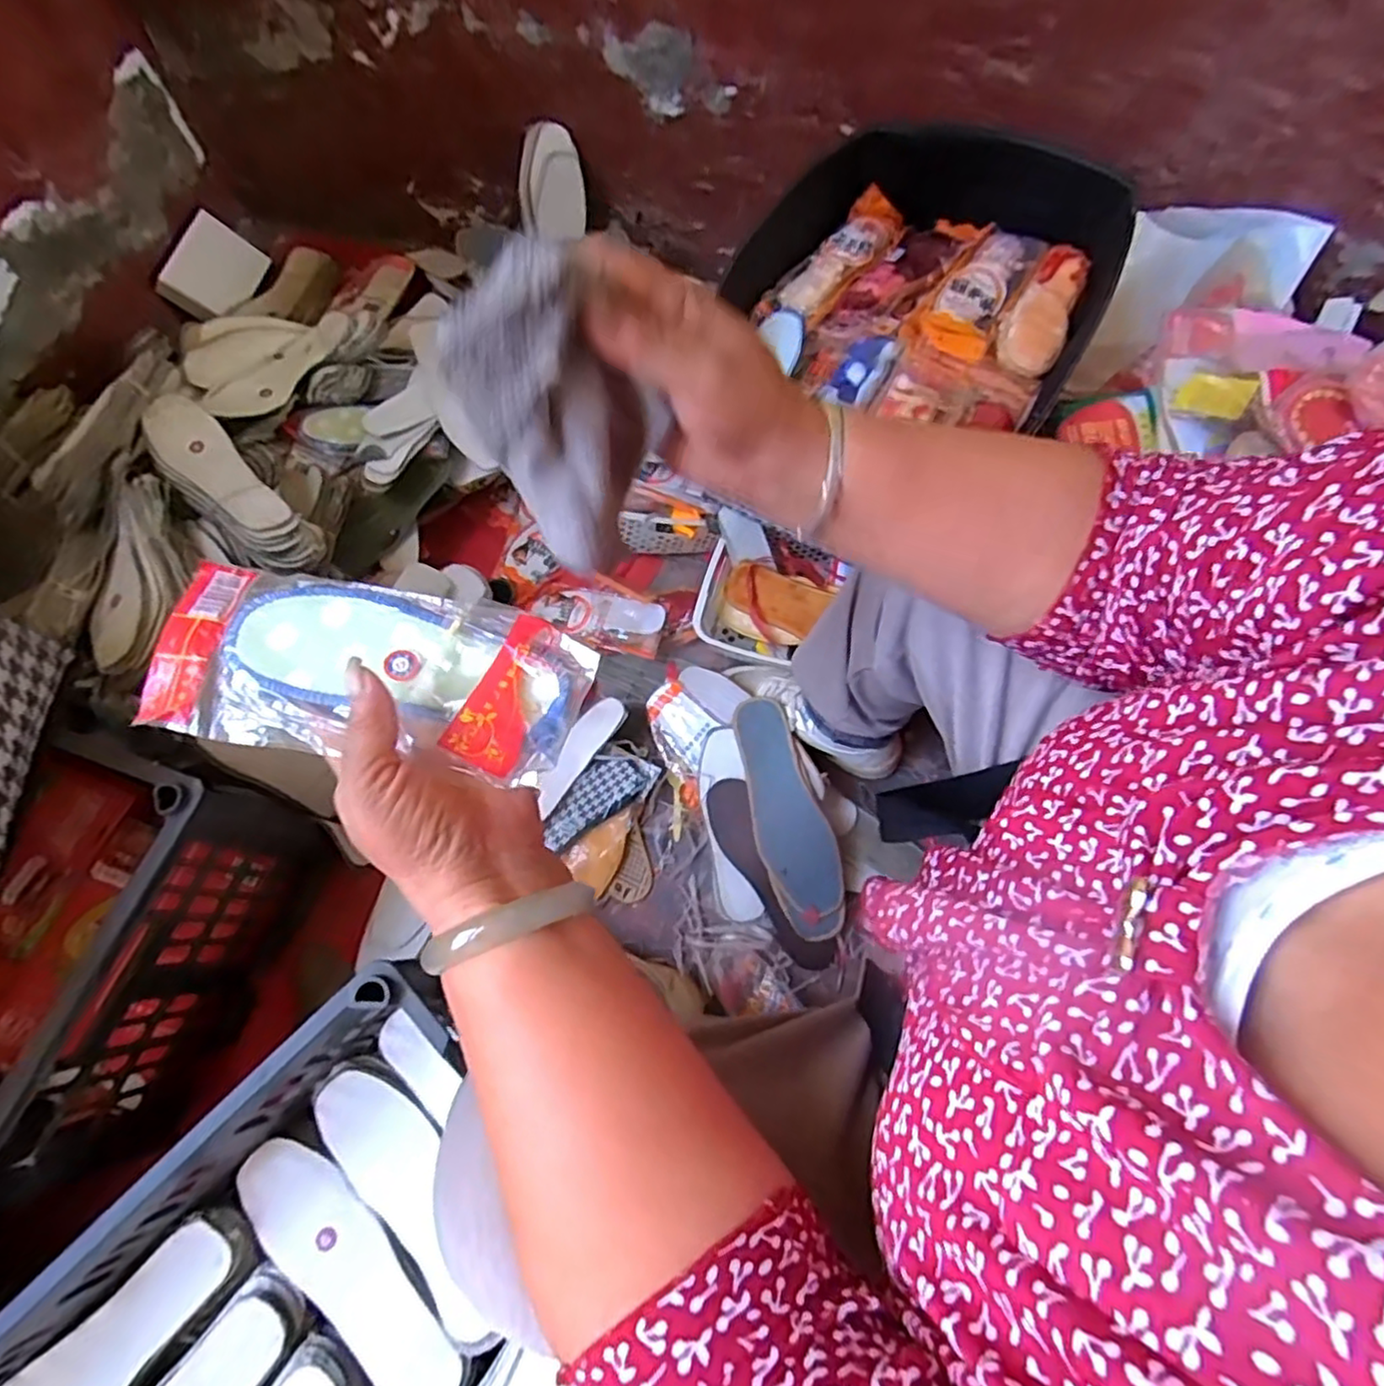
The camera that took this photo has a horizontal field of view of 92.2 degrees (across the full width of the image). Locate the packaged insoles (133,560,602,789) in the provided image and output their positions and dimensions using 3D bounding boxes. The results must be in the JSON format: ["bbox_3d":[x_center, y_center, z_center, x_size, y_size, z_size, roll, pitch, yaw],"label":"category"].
[{"bbox_3d":[-0.156,-0.013,0.320,0.209,0.013,0.086,8,68,5],"label":"packaged insoles"}]

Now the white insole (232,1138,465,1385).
[{"bbox_3d":[-0.267,0.450,0.519,0.229,0.008,0.070,39,71,12],"label":"white insole"}]

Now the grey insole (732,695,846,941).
[{"bbox_3d":[0.108,0.141,0.764,0.083,0.011,0.269,-22,82,5],"label":"grey insole"}]

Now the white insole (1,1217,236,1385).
[{"bbox_3d":[-0.438,0.491,0.482,0.221,0.022,0.065,-42,96,-17],"label":"white insole"}]

